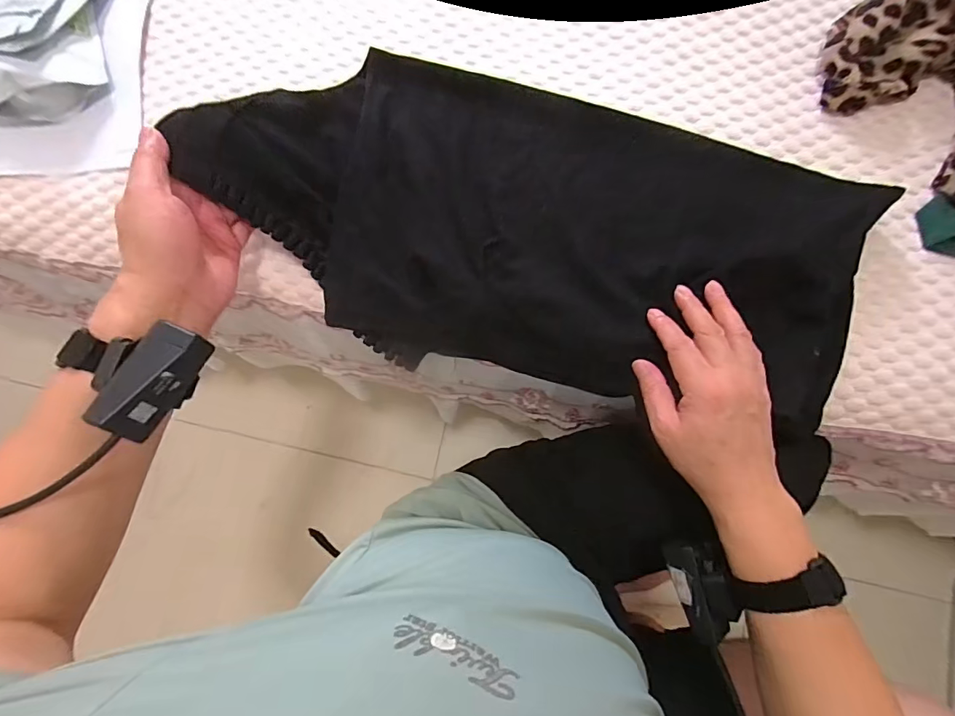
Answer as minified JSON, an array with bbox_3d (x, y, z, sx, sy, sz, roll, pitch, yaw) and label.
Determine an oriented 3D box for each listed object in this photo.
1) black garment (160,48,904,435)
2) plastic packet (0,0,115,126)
[{"bbox_3d":[0.054,-0.120,0.385,0.531,0.088,0.257,11,82,0],"label":"black garment"},{"bbox_3d":[-0.421,-0.322,0.418,0.143,0.036,0.208,-5,82,-1],"label":"plastic packet"}]

